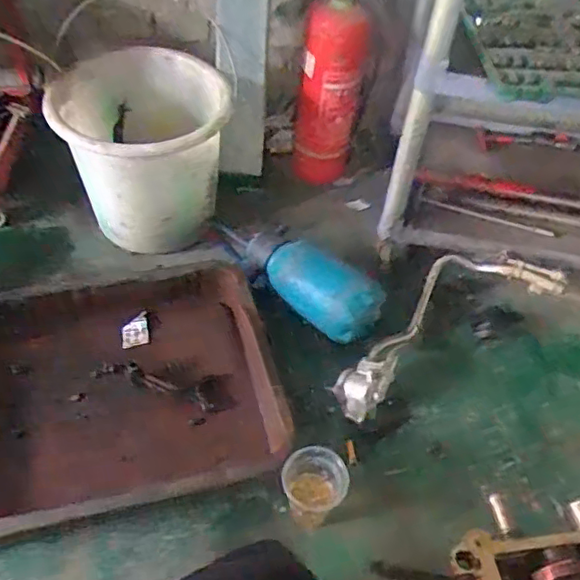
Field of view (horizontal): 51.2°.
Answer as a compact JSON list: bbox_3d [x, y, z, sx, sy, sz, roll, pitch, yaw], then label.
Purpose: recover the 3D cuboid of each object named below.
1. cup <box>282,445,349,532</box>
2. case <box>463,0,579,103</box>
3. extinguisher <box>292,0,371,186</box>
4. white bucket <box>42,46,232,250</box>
[{"bbox_3d":[0.032,0.294,0.895,0.081,0.128,0.076,3,48,-3],"label":"cup"},{"bbox_3d":[0.446,-0.437,1.045,0.303,0.057,0.365,4,48,-2],"label":"case"},{"bbox_3d":[0.091,-0.468,1.344,0.136,0.469,0.143,11,48,4],"label":"extinguisher"},{"bbox_3d":[-0.272,-0.272,1.152,0.306,0.261,0.292,-6,49,-11],"label":"white bucket"}]

